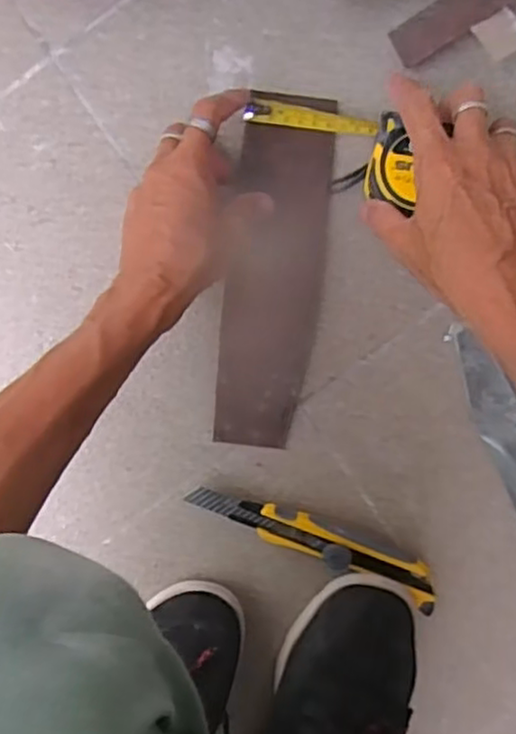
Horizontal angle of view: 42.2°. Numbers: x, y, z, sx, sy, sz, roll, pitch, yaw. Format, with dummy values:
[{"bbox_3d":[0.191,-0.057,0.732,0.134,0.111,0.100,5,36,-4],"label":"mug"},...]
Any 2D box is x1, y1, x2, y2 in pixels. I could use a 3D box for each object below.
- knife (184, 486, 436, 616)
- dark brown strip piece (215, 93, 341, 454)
[{"bbox_3d":[0.047,0.130,0.499,0.199,0.021,0.035,26,95,-2],"label":"knife"},{"bbox_3d":[0.012,-0.065,0.482,0.067,0.008,0.248,6,97,-3],"label":"dark brown strip piece"}]

